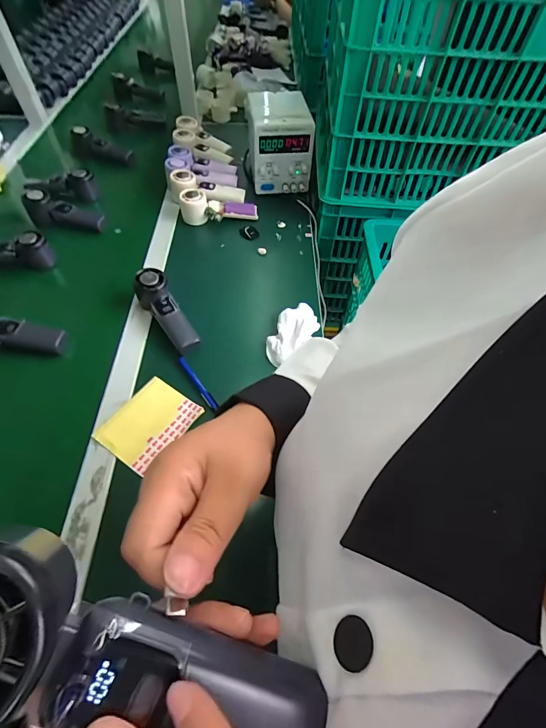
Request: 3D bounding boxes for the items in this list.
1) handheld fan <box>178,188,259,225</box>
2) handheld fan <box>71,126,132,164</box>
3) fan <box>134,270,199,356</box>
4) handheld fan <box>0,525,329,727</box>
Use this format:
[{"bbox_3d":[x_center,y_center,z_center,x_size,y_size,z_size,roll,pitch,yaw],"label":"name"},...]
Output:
[{"bbox_3d":[-0.115,-0.339,0.749,0.164,0.056,0.061,-7,56,-8],"label":"handheld fan"},{"bbox_3d":[-0.441,-0.555,0.891,0.154,0.045,0.061,12,54,-16],"label":"handheld fan"},{"bbox_3d":[-0.176,-0.085,0.574,0.050,0.058,0.159,-29,62,-21],"label":"fan"},{"bbox_3d":[-0.057,0.113,0.134,0.162,0.047,0.056,31,54,-19],"label":"handheld fan"}]

